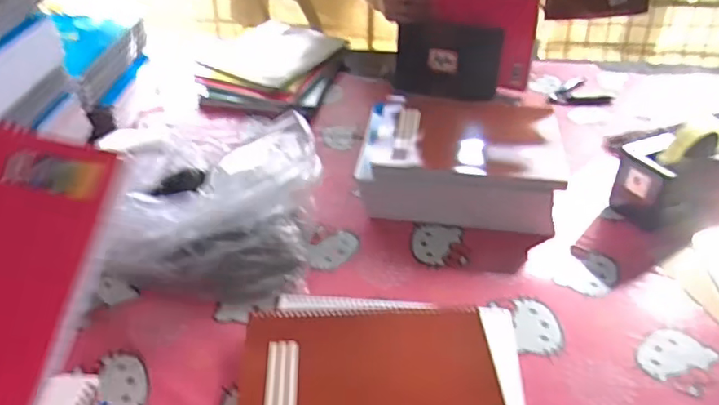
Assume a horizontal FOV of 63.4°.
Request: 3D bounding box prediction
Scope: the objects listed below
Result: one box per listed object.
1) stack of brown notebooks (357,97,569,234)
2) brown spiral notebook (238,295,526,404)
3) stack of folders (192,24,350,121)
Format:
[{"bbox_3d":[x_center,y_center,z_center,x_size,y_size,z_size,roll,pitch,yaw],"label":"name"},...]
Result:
[{"bbox_3d":[0.146,-0.073,0.844,0.266,0.084,0.239,5,37,6],"label":"stack of brown notebooks"},{"bbox_3d":[0.021,0.171,0.561,0.263,0.017,0.212,0,37,0],"label":"brown spiral notebook"},{"bbox_3d":[-0.179,-0.269,1.146,0.263,0.053,0.325,7,38,8],"label":"stack of folders"}]

